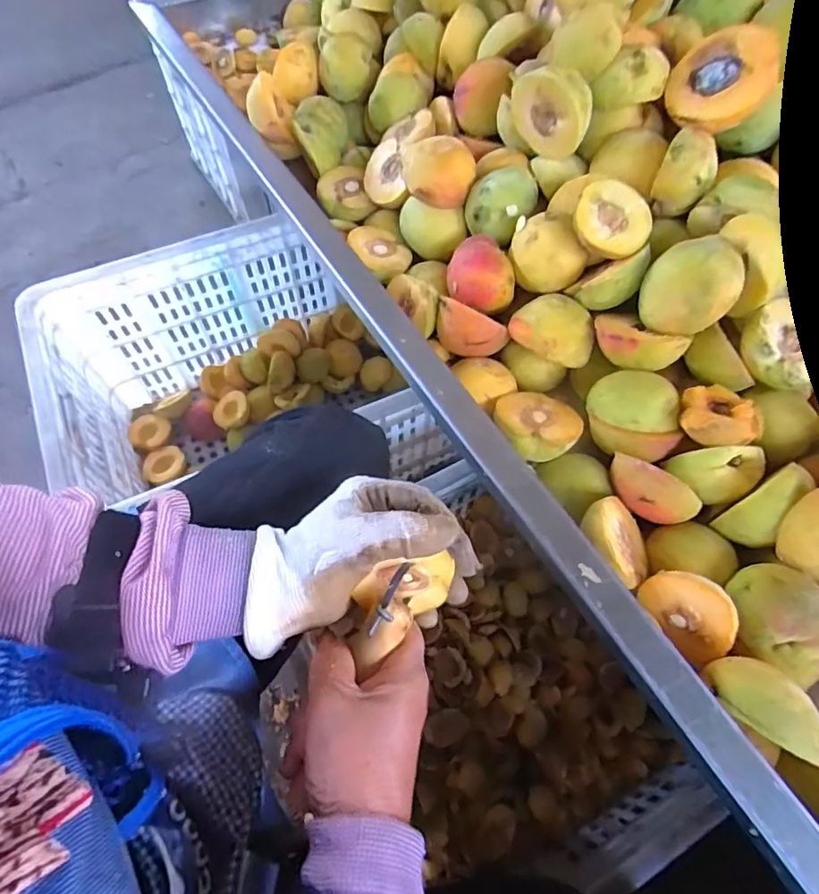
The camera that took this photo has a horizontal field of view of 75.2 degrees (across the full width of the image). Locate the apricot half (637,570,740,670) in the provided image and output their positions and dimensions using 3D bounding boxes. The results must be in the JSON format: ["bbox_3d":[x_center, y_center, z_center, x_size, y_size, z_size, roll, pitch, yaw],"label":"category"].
[{"bbox_3d":[0.174,0.098,0.327,0.054,0.044,0.027,47,33,18],"label":"apricot half"}]

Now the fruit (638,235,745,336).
[{"bbox_3d":[0.192,-0.107,0.368,0.055,0.055,0.050,0,61,0],"label":"fruit"}]

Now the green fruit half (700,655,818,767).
[{"bbox_3d":[0.192,0.138,0.281,0.037,0.023,0.058,-37,67,-19],"label":"green fruit half"}]

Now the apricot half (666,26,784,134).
[{"bbox_3d":[0.230,-0.265,0.395,0.069,0.037,0.067,-27,70,25],"label":"apricot half"}]

